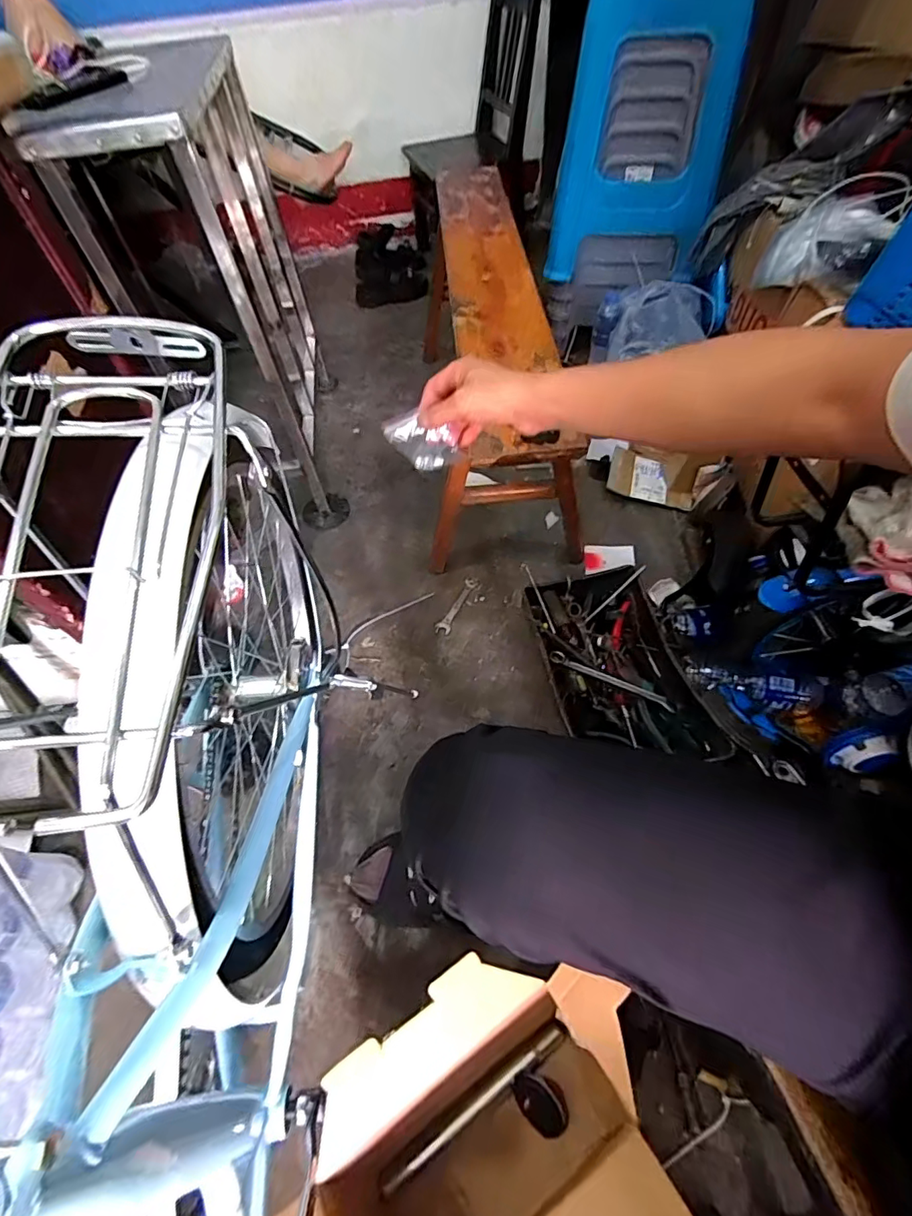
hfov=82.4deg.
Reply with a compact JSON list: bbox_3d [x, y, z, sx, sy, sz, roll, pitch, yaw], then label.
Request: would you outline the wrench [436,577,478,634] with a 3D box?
[{"bbox_3d":[0.003,-0.007,1.027,0.031,0.006,0.143,22,59,18],"label":"wrench"}]

